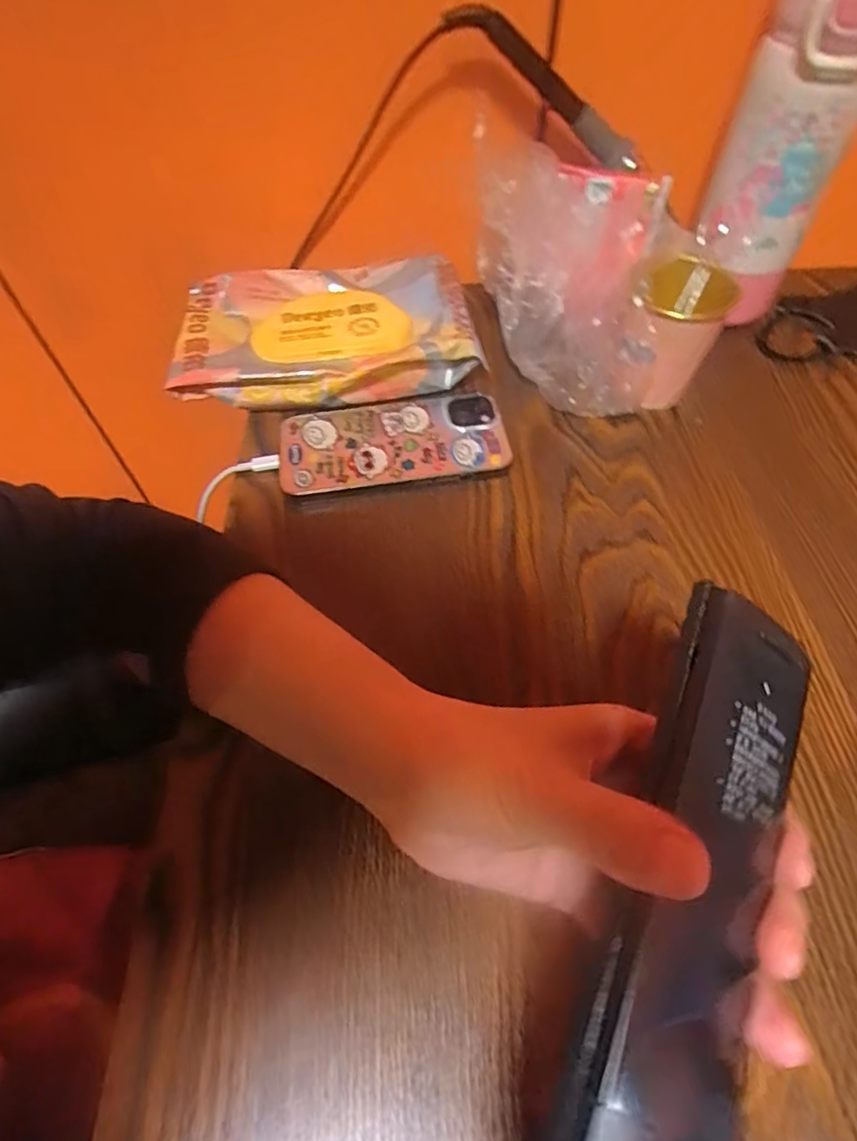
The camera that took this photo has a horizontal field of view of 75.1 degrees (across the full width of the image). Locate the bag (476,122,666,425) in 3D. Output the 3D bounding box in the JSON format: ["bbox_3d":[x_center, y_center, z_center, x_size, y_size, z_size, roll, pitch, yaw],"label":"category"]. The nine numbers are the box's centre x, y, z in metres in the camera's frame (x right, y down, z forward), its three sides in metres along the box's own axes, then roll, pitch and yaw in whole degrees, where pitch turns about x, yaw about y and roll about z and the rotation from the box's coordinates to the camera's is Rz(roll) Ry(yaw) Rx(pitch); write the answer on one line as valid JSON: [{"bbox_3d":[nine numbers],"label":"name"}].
[{"bbox_3d":[0.091,-0.196,0.368,0.125,0.116,0.139,7,59,6],"label":"bag"}]

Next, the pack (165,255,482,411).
[{"bbox_3d":[-0.076,-0.176,0.409,0.207,0.038,0.131,-5,58,-2],"label":"pack"}]

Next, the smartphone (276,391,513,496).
[{"bbox_3d":[-0.024,-0.087,0.373,0.148,0.007,0.076,-7,59,-3],"label":"smartphone"}]

